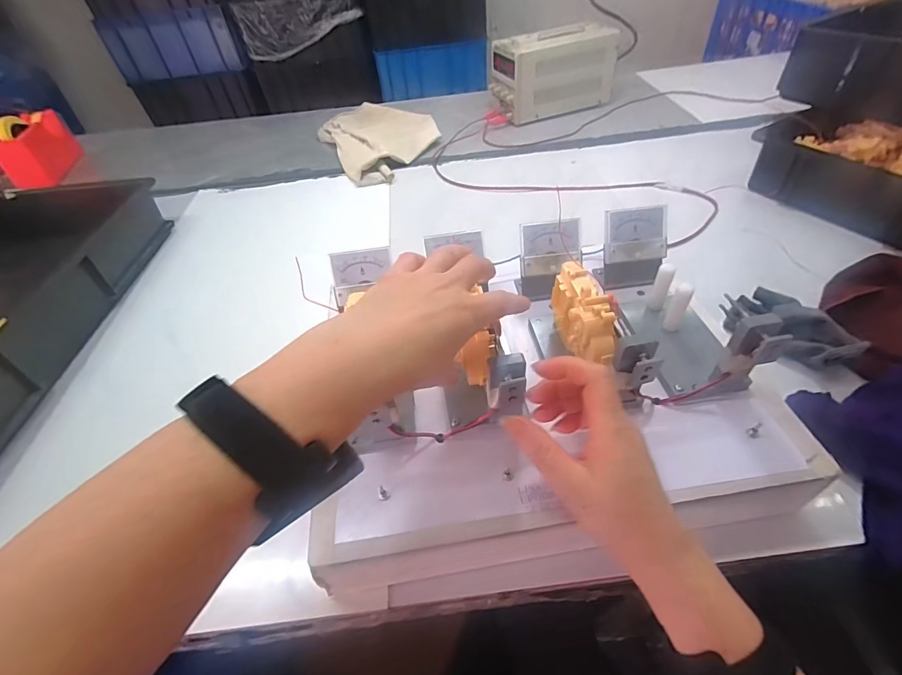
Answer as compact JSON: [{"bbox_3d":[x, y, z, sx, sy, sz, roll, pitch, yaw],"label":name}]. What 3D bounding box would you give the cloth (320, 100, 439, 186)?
[{"bbox_3d":[-0.163,-0.467,0.980,0.243,0.031,0.418,-23,48,-15],"label":"cloth"}]

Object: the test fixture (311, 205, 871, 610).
[{"bbox_3d":[0.073,0.036,0.390,0.379,0.144,0.283,-12,46,-5],"label":"test fixture"}]

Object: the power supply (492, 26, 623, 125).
[{"bbox_3d":[0.235,-0.614,0.990,0.262,0.169,0.124,-20,48,-13],"label":"power supply"}]

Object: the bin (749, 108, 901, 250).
[{"bbox_3d":[0.659,-0.250,0.638,0.231,0.086,0.294,-25,49,-16],"label":"bin"}]

